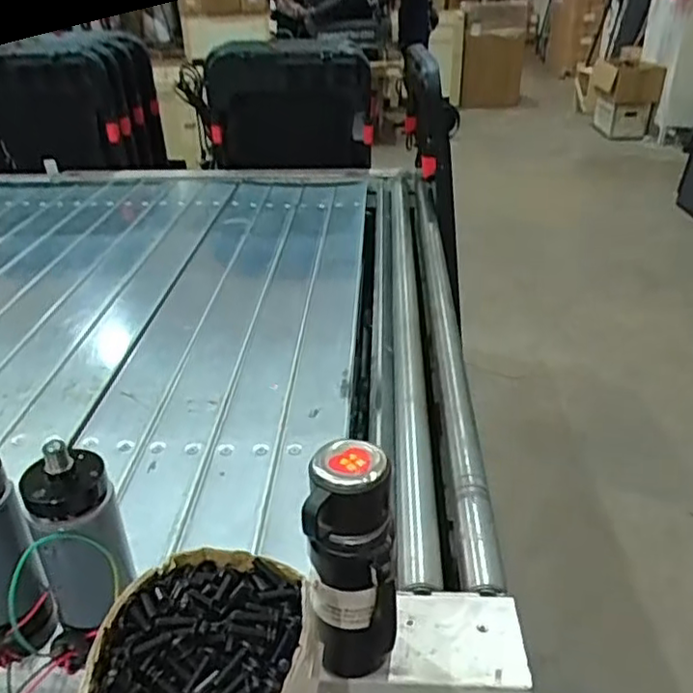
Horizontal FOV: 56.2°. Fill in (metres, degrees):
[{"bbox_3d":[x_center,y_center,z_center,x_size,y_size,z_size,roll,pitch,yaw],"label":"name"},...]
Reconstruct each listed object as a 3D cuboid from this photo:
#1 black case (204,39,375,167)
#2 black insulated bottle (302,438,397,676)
[{"bbox_3d":[-0.159,-0.645,1.802,0.448,0.373,0.081,-1,45,6],"label":"black case"},{"bbox_3d":[0.006,0.203,0.571,0.075,0.245,0.072,2,31,4],"label":"black insulated bottle"}]

